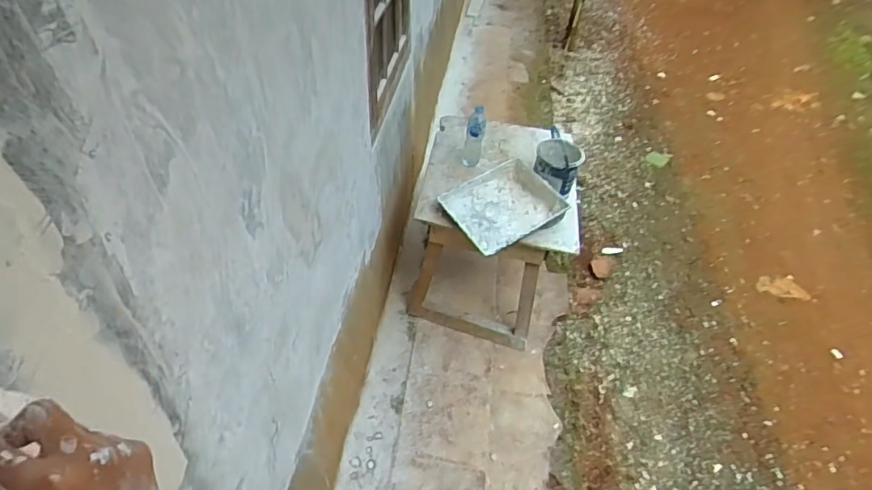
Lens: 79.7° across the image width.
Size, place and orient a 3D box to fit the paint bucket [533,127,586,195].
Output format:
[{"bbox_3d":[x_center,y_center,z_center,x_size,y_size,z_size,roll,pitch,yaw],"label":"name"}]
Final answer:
[{"bbox_3d":[0.424,-0.291,1.816,0.154,0.158,0.154,2,44,-2],"label":"paint bucket"}]

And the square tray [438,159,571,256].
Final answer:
[{"bbox_3d":[0.217,-0.136,1.739,0.374,0.055,0.301,-21,50,-24],"label":"square tray"}]

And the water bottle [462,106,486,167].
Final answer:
[{"bbox_3d":[0.136,-0.380,1.869,0.067,0.217,0.081,2,44,-2],"label":"water bottle"}]

